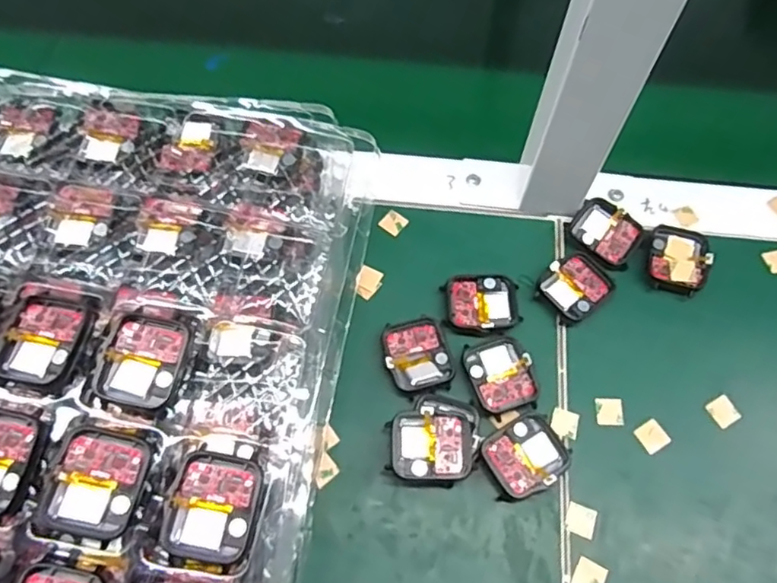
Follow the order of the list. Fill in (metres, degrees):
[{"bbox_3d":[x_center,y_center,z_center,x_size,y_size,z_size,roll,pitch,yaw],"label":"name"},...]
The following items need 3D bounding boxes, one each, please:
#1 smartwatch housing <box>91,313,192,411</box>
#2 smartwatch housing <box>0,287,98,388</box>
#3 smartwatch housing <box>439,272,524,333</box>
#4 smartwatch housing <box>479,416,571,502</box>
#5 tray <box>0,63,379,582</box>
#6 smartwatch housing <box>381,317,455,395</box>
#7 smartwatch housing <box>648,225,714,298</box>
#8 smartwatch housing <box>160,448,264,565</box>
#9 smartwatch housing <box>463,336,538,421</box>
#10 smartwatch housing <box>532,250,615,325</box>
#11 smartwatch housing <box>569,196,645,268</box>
[{"bbox_3d":[-0.115,0.032,0.283,0.037,0.008,0.043,12,64,5],"label":"smartwatch housing"},{"bbox_3d":[-0.164,0.022,0.288,0.040,0.005,0.046,9,64,4],"label":"smartwatch housing"},{"bbox_3d":[0.058,0.007,0.374,0.046,0.007,0.040,-2,65,-1],"label":"smartwatch housing"},{"bbox_3d":[0.076,0.092,0.335,0.045,0.011,0.037,-23,67,-10],"label":"smartwatch housing"},{"bbox_3d":[-0.159,0.018,0.296,0.269,0.024,0.294,6,65,3],"label":"tray"},{"bbox_3d":[0.017,0.037,0.358,0.037,0.014,0.046,-17,66,-8],"label":"smartwatch housing"},{"bbox_3d":[0.188,-0.021,0.388,0.035,0.008,0.046,15,66,7],"label":"smartwatch housing"},{"bbox_3d":[-0.076,0.094,0.262,0.036,0.012,0.043,11,64,5],"label":"smartwatch housing"},{"bbox_3d":[0.067,0.050,0.354,0.035,0.011,0.045,-15,66,-7],"label":"smartwatch housing"},{"bbox_3d":[0.118,-0.003,0.378,0.043,0.011,0.036,-38,70,-16],"label":"smartwatch housing"},{"bbox_3d":[0.143,-0.037,0.395,0.044,0.013,0.037,28,68,13],"label":"smartwatch housing"}]

